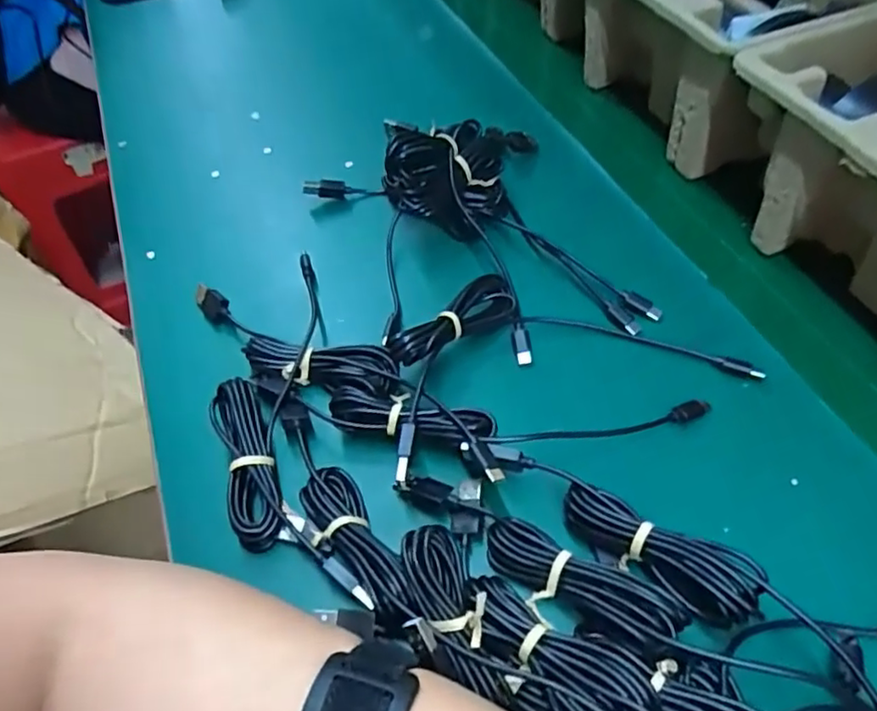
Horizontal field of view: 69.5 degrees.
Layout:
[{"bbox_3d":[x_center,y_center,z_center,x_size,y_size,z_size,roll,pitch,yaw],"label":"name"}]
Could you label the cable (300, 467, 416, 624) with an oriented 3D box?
[{"bbox_3d":[-0.037,0.089,0.295,0.027,0.015,0.087,-42,50,-1],"label":"cable"}]

